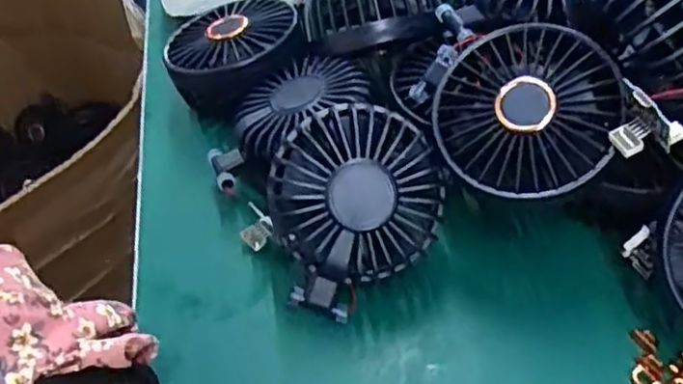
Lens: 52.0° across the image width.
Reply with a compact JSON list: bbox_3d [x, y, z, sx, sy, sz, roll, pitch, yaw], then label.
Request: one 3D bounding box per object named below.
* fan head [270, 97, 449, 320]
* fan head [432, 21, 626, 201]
[{"bbox_3d":[0.004,0.005,0.341,0.086,0.040,0.086,-29,94,5],"label":"fan head"},{"bbox_3d":[0.089,-0.034,0.339,0.086,0.040,0.086,10,72,24],"label":"fan head"}]

